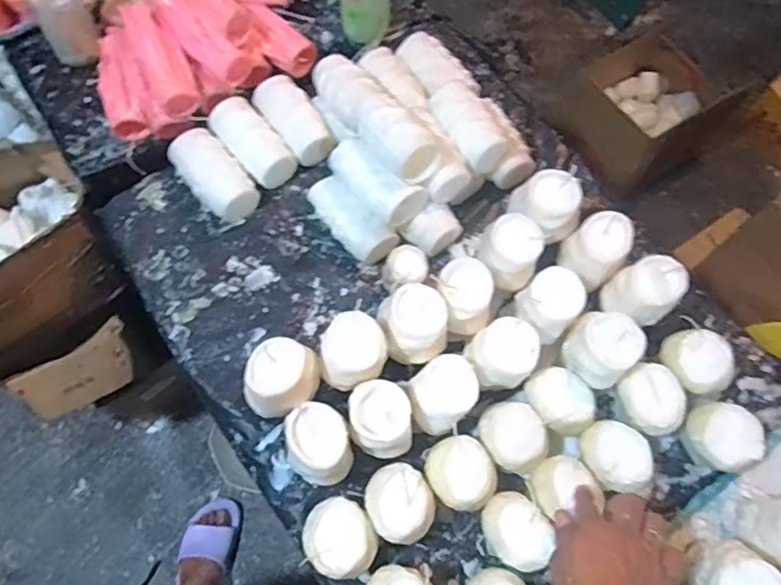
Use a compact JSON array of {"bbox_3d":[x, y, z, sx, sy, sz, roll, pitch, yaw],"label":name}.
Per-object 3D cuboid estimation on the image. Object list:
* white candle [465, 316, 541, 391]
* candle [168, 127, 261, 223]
[{"bbox_3d":[0.122,0.069,0.638,0.069,0.060,0.063,-25,72,-10],"label":"white candle"},{"bbox_3d":[-0.228,-0.153,0.752,0.066,0.057,0.118,-40,75,-14],"label":"candle"}]

